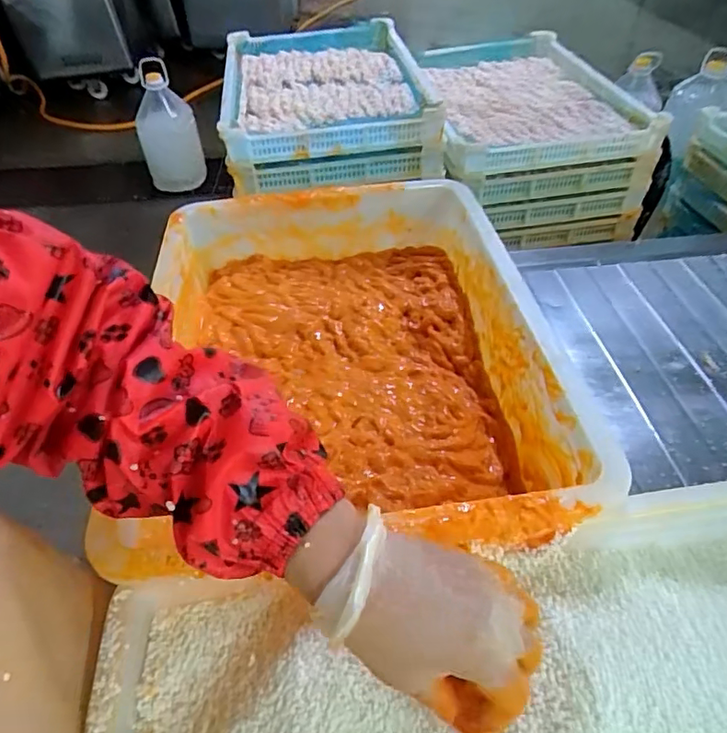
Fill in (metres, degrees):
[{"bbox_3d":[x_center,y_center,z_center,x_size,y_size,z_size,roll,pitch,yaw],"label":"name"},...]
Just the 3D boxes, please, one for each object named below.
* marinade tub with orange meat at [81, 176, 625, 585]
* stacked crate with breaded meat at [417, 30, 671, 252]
[{"bbox_3d":[-0.021,-0.015,0.568,0.371,0.148,0.497,-6,46,-3],"label":"marinade tub with orange meat"},{"bbox_3d":[0.354,-0.562,1.249,0.413,0.207,0.669,-2,46,1],"label":"stacked crate with breaded meat"}]

